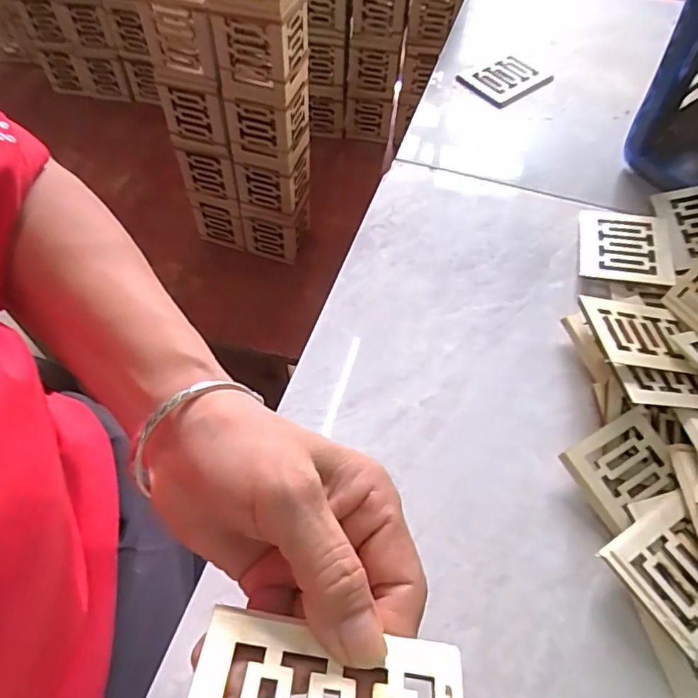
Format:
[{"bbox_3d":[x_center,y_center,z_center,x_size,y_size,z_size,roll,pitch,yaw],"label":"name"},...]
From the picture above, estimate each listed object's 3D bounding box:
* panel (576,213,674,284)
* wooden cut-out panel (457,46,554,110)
[{"bbox_3d":[0.220,-0.082,0.447,0.066,0.005,0.076,7,54,14],"label":"panel"},{"bbox_3d":[0.165,-0.283,0.578,0.081,0.012,0.064,-31,63,-19],"label":"wooden cut-out panel"}]

